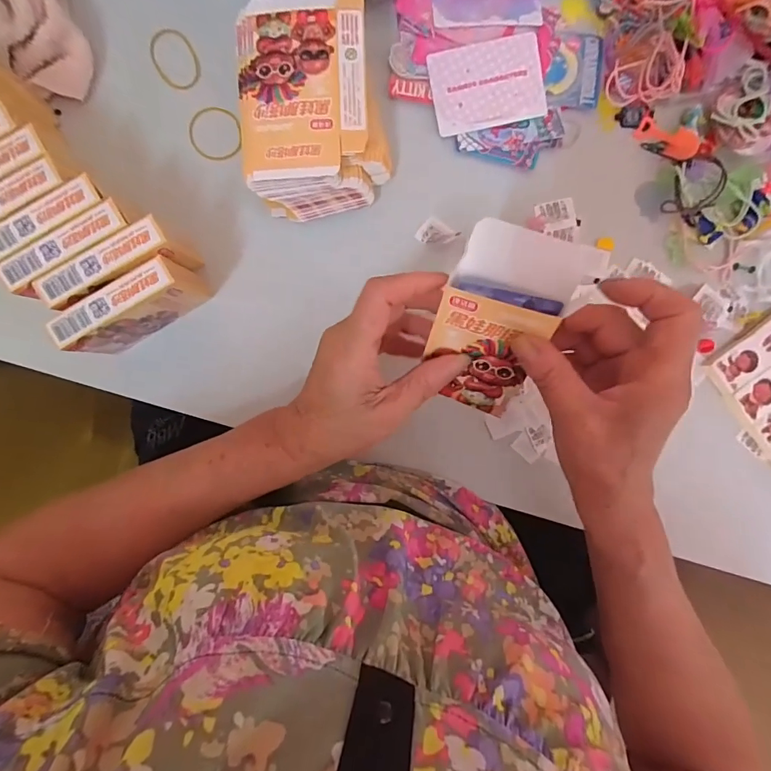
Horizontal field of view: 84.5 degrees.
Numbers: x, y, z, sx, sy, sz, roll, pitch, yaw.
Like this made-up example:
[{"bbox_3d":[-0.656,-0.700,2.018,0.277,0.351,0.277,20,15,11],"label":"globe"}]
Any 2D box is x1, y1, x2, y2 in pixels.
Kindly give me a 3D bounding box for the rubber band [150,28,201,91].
[{"bbox_3d":[-0.169,-0.262,0.341,0.034,0.004,0.050,-26,94,-4],"label":"rubber band"}]

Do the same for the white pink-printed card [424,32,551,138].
[{"bbox_3d":[0.081,-0.239,0.336,0.086,0.004,0.063,-11,93,3],"label":"white pink-printed card"}]

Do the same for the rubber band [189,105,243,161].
[{"bbox_3d":[-0.137,-0.204,0.343,0.040,0.004,0.046,-5,87,-10],"label":"rubber band"}]

